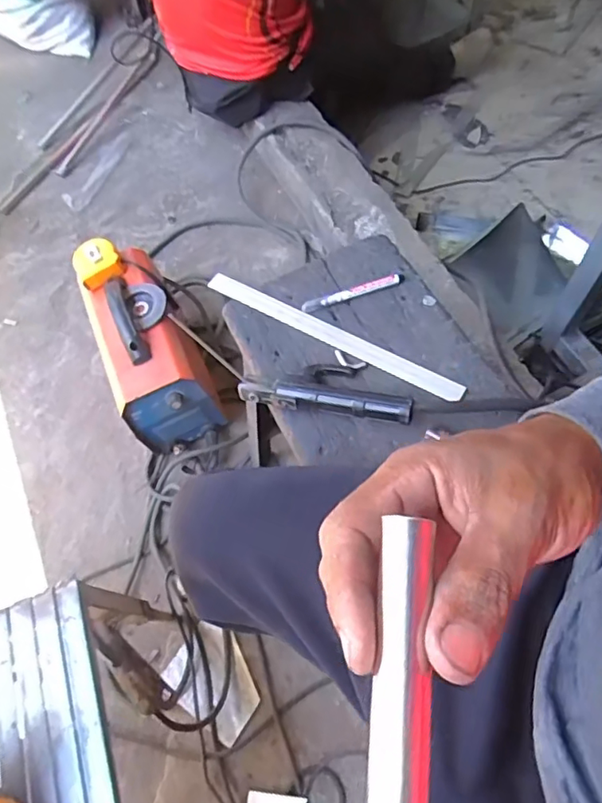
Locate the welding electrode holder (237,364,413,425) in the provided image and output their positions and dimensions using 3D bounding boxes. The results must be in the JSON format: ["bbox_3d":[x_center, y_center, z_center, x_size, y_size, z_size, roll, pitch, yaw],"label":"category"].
[{"bbox_3d":[0.029,-0.020,0.619,0.193,0.040,0.069,12,65,10],"label":"welding electrode holder"}]

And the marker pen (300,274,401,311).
[{"bbox_3d":[0.063,-0.140,0.695,0.126,0.014,0.017,-15,64,-4],"label":"marker pen"}]

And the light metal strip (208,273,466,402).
[{"bbox_3d":[0.031,-0.085,0.676,0.351,0.007,0.025,28,81,18],"label":"light metal strip"}]

